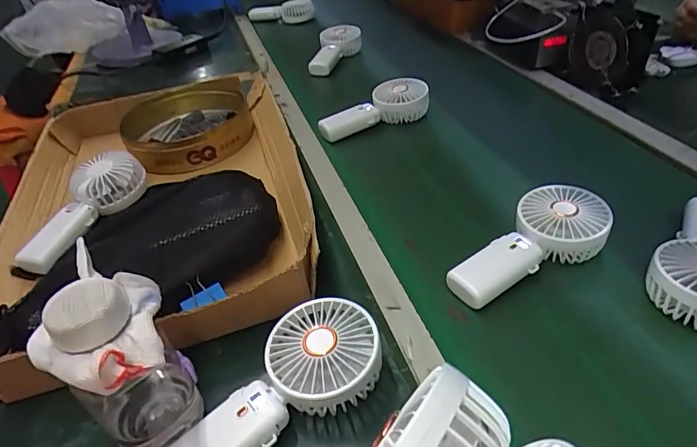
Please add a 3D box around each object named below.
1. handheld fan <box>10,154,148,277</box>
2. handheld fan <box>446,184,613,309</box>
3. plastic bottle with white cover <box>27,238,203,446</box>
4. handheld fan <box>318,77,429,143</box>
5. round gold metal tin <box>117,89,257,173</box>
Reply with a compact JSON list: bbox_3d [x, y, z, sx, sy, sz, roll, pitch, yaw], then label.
[{"bbox_3d":[-0.318,-0.018,0.556,0.070,0.044,0.184,11,53,20],"label":"handheld fan"},{"bbox_3d":[0.186,0.026,0.468,0.181,0.052,0.084,-29,44,-28],"label":"handheld fan"},{"bbox_3d":[-0.146,0.107,0.311,0.074,0.148,0.062,-24,41,-23],"label":"plastic bottle with white cover"},{"bbox_3d":[0.033,-0.192,0.767,0.184,0.056,0.078,-17,39,-16],"label":"handheld fan"},{"bbox_3d":[-0.254,-0.161,0.733,0.184,0.056,0.227,-19,40,-17],"label":"round gold metal tin"}]

